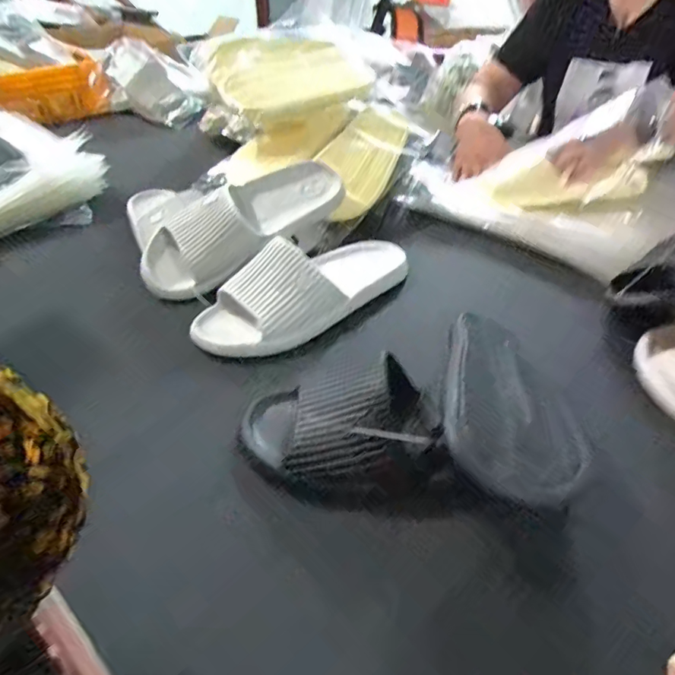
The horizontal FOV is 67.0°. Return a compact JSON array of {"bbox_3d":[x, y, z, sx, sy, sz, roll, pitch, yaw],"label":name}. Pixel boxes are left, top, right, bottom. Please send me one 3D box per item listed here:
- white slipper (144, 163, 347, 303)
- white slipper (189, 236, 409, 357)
[{"bbox_3d":[-0.122,-0.149,0.643,0.280,0.084,0.104,-33,47,-14],"label":"white slipper"},{"bbox_3d":[-0.032,-0.065,0.585,0.282,0.067,0.108,-27,45,-28],"label":"white slipper"}]

